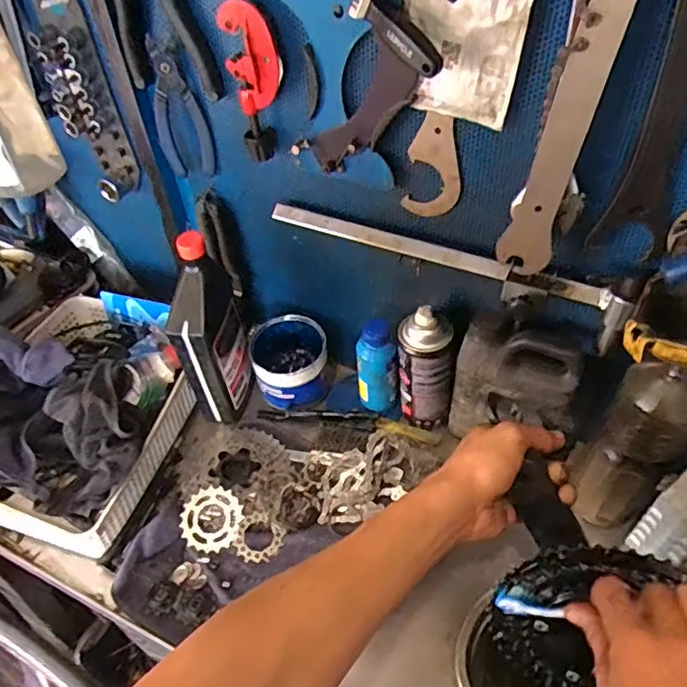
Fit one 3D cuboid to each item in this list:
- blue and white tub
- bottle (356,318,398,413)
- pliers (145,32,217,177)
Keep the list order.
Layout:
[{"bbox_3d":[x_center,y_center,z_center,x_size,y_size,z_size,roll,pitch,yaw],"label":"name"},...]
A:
[{"bbox_3d":[-0.073,0.025,0.787,0.095,0.086,0.104,-2,46,3],"label":"blue and white tub"},{"bbox_3d":[0.042,0.034,0.719,0.046,0.140,0.036,-6,46,-1],"label":"bottle"},{"bbox_3d":[-0.193,-0.262,0.653,0.078,0.152,0.012,11,48,15],"label":"pliers"}]

